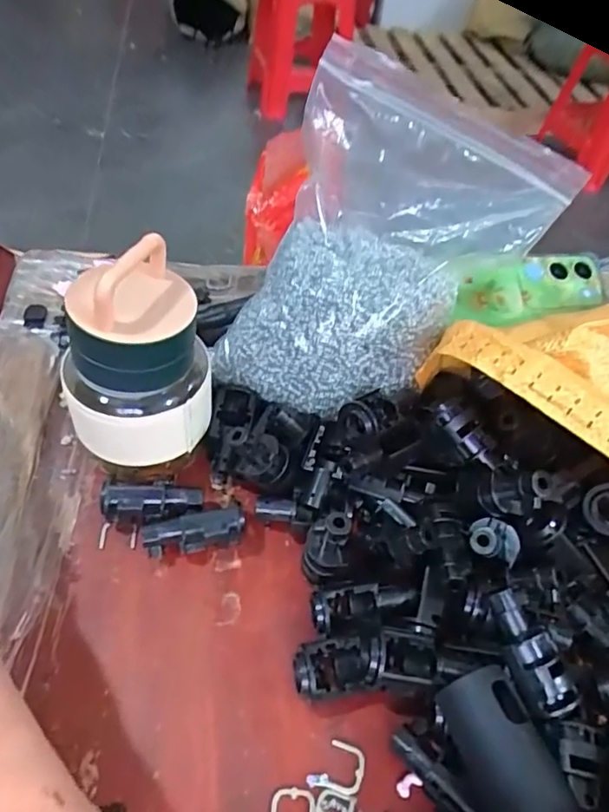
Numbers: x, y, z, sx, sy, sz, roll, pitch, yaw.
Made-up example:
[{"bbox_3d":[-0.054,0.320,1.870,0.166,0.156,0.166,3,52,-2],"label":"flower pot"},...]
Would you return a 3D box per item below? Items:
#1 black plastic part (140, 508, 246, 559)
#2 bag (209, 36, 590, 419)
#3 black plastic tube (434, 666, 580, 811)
[{"bbox_3d":[-0.059,0.070,0.299,0.052,0.026,0.014,-5,50,-10],"label":"black plastic part"},{"bbox_3d":[0.049,-0.087,0.326,0.151,0.155,0.156,26,52,16],"label":"bag"},{"bbox_3d":[0.074,0.139,0.214,0.031,0.032,0.059,-10,51,-14],"label":"black plastic tube"}]

